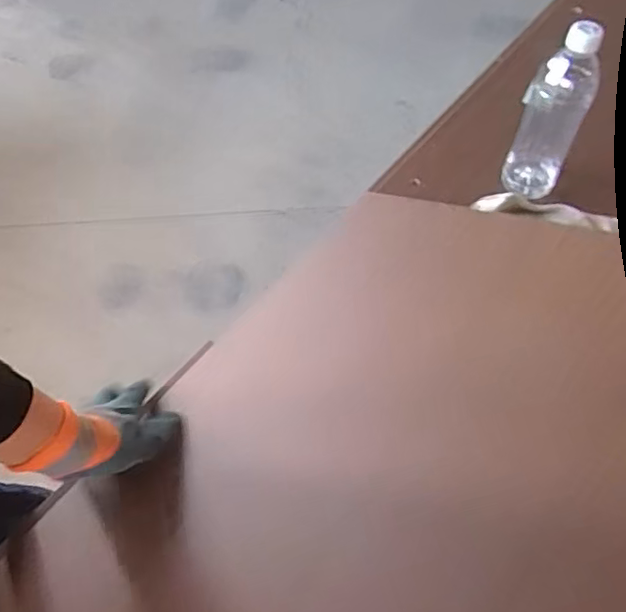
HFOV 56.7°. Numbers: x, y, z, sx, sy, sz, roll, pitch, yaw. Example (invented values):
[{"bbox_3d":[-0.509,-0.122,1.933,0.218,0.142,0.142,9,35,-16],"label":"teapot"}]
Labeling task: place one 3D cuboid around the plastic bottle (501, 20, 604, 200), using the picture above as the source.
[{"bbox_3d":[0.283,-0.230,0.688,0.071,0.223,0.054,24,59,16],"label":"plastic bottle"}]

